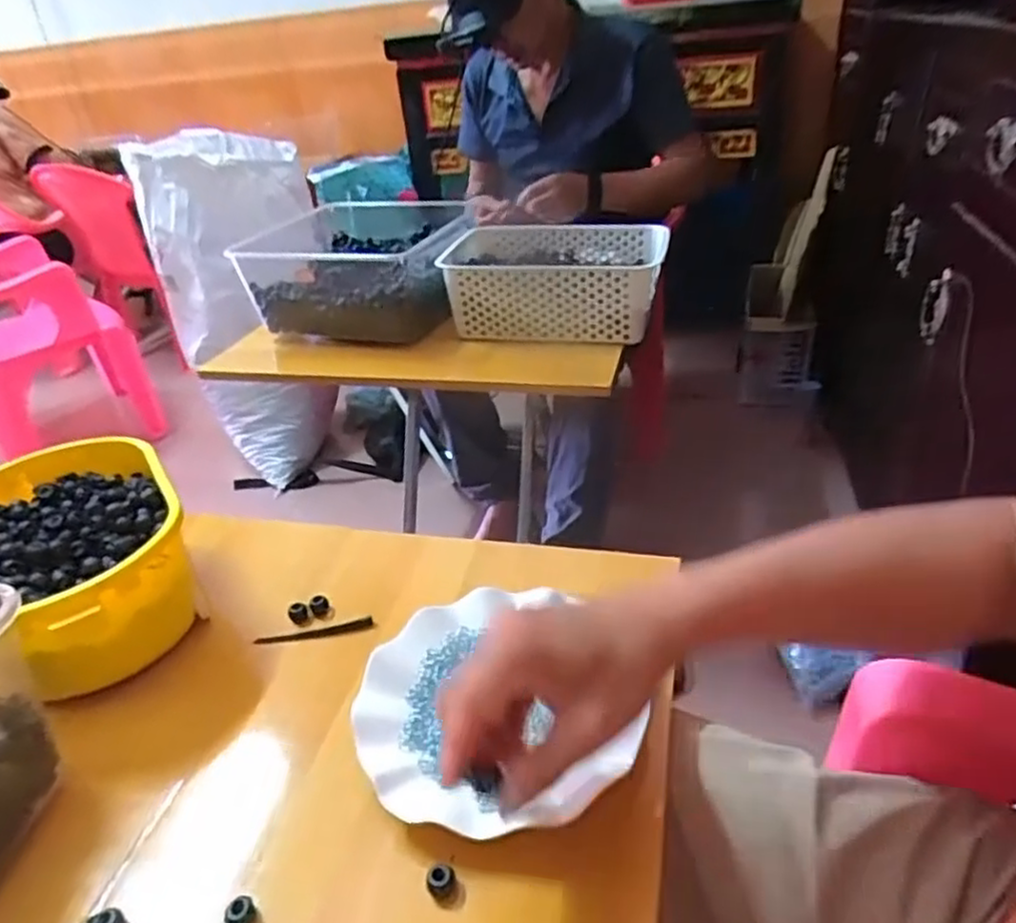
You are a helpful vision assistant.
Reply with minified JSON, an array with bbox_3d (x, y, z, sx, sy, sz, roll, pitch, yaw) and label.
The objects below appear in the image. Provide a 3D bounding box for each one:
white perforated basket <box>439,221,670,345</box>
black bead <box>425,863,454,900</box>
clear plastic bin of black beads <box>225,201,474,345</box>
[{"bbox_3d":[0.069,-0.269,1.046,0.311,0.109,0.229,4,33,16],"label":"white perforated basket"},{"bbox_3d":[-0.037,0.221,0.374,0.014,0.012,0.013,-4,32,3],"label":"black bead"},{"bbox_3d":[-0.224,-0.323,1.146,0.328,0.130,0.394,3,33,15],"label":"clear plastic bin of black beads"}]

